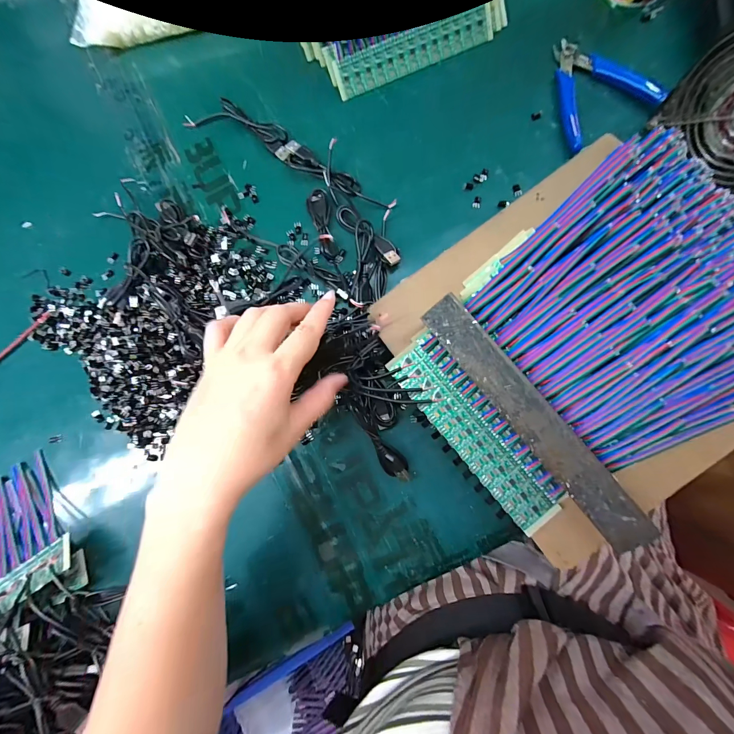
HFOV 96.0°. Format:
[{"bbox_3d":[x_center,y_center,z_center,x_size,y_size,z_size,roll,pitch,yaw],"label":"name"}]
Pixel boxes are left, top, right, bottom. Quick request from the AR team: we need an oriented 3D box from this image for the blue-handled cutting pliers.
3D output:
[{"bbox_3d":[0.206,-0.264,0.312,0.089,0.012,0.105,-30,81,2],"label":"blue-handled cutting pliers"}]

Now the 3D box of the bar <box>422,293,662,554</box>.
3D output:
[{"bbox_3d":[0.116,0.035,0.234,0.030,0.004,0.206,-41,81,20],"label":"bar"}]

